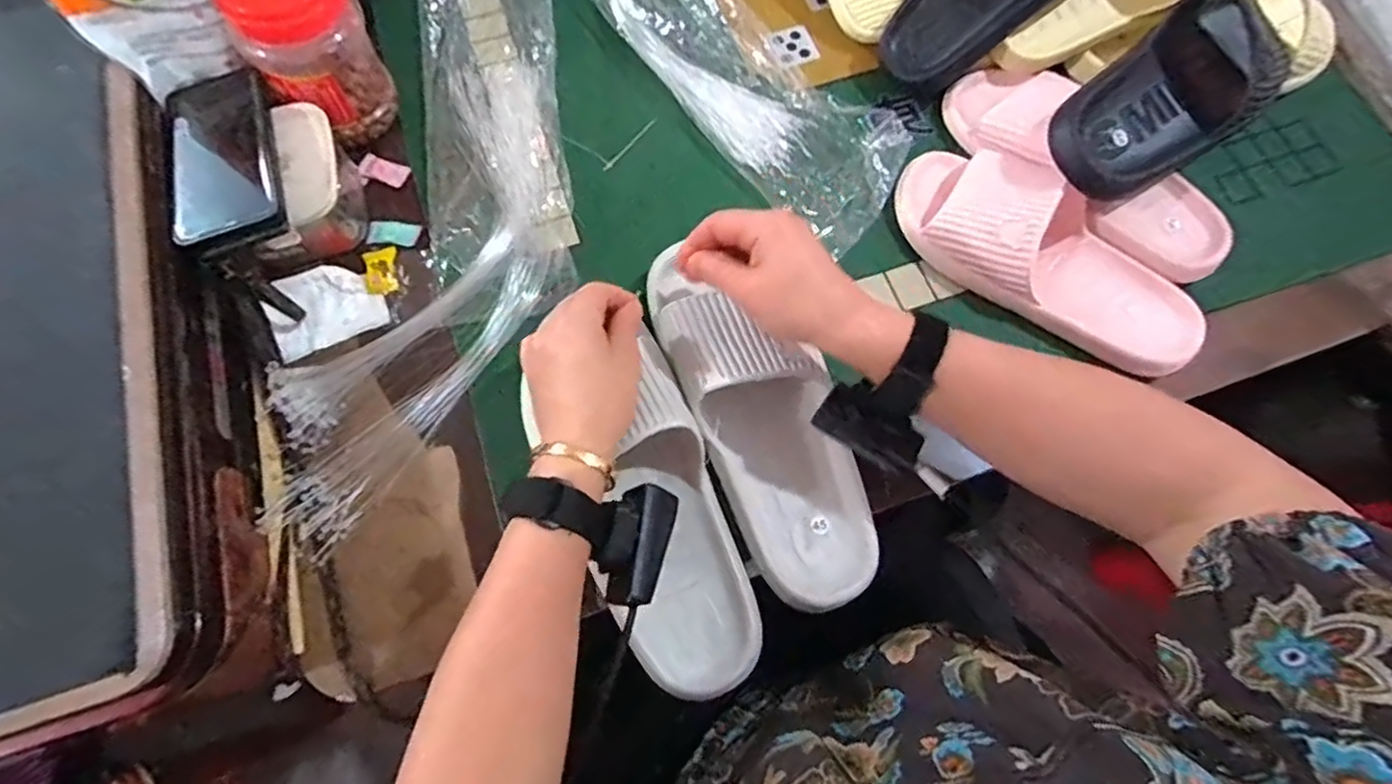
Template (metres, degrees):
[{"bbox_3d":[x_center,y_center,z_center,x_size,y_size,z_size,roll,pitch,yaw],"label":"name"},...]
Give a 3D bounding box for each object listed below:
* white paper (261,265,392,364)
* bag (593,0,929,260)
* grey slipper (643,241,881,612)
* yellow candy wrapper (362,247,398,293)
[{"bbox_3d":[-0.306,-0.072,0.537,0.089,0.008,0.074,-23,73,-9],"label":"white paper"},{"bbox_3d":[0.045,-0.329,0.604,0.184,0.040,0.446,-30,75,-11],"label":"bag"},{"bbox_3d":[0.046,0.016,0.475,0.098,0.075,0.275,-28,84,-10],"label":"grey slipper"},{"bbox_3d":[-0.264,-0.102,0.544,0.028,0.005,0.043,-10,72,-5],"label":"yellow candy wrapper"}]

